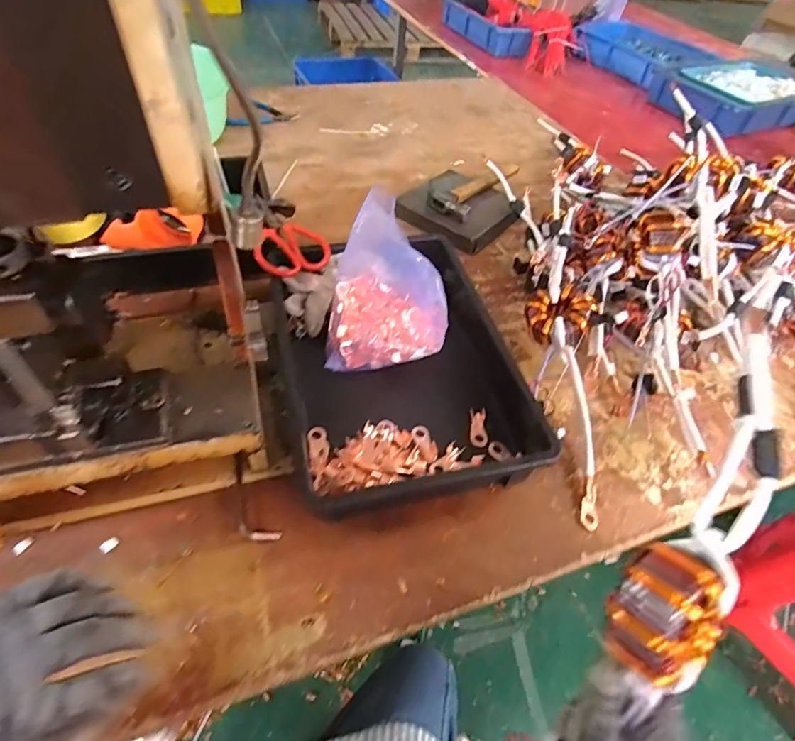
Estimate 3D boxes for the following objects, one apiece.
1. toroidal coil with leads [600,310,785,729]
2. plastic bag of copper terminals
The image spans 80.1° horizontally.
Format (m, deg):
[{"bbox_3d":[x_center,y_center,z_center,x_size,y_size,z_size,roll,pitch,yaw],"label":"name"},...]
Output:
[{"bbox_3d":[0.208,0.082,0.305,0.065,0.051,0.246,28,79,16],"label":"toroidal coil with leads"},{"bbox_3d":[-0.008,-0.085,0.545,0.137,0.173,0.117,9,51,1],"label":"plastic bag of copper terminals"}]

